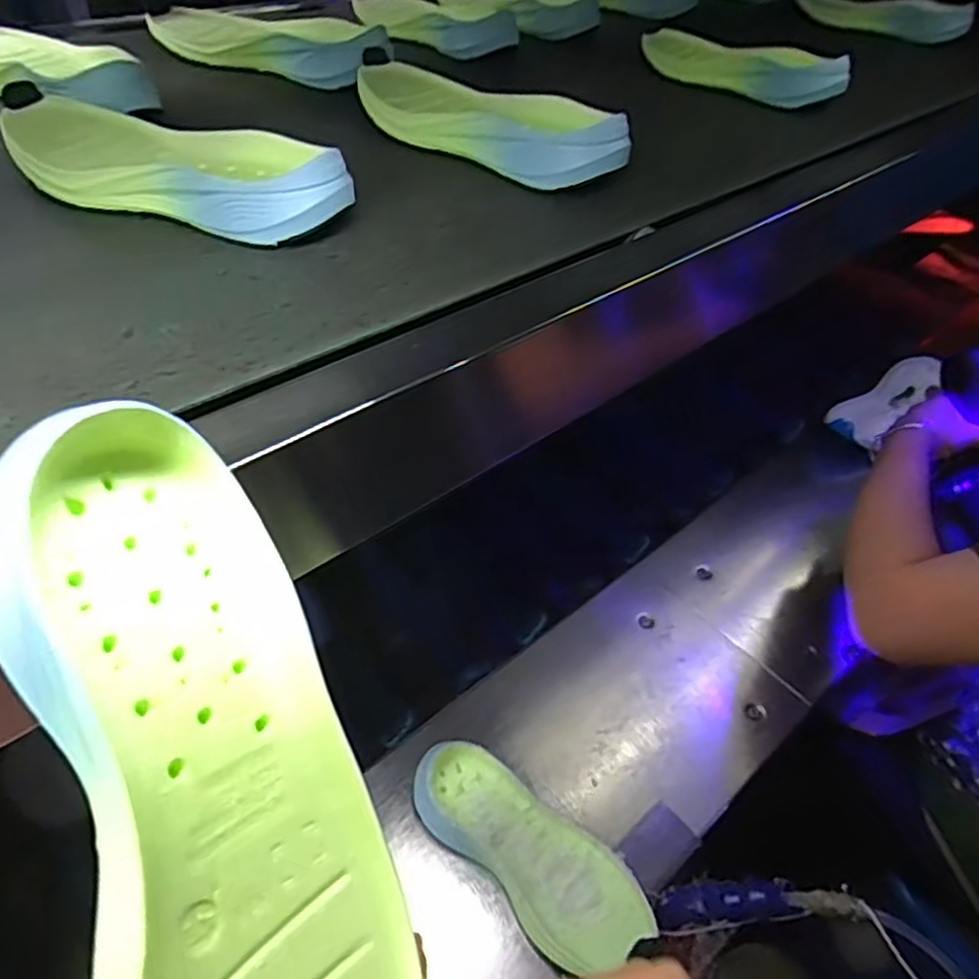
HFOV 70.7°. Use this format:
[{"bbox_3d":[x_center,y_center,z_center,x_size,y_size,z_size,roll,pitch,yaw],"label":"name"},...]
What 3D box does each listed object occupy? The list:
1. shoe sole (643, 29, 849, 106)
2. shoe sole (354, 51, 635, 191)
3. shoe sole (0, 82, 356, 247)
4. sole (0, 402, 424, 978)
[{"bbox_3d":[0.279,-0.480,0.785,0.071,0.058,0.248,-22,54,-25],"label":"shoe sole"},{"bbox_3d":[-0.021,-0.321,0.593,0.296,0.042,0.087,35,53,27],"label":"shoe sole"},{"bbox_3d":[-0.230,-0.235,0.493,0.296,0.045,0.107,14,46,11],"label":"shoe sole"},{"bbox_3d":[-0.094,0.114,0.240,0.099,0.060,0.278,-14,79,-53],"label":"sole"}]

